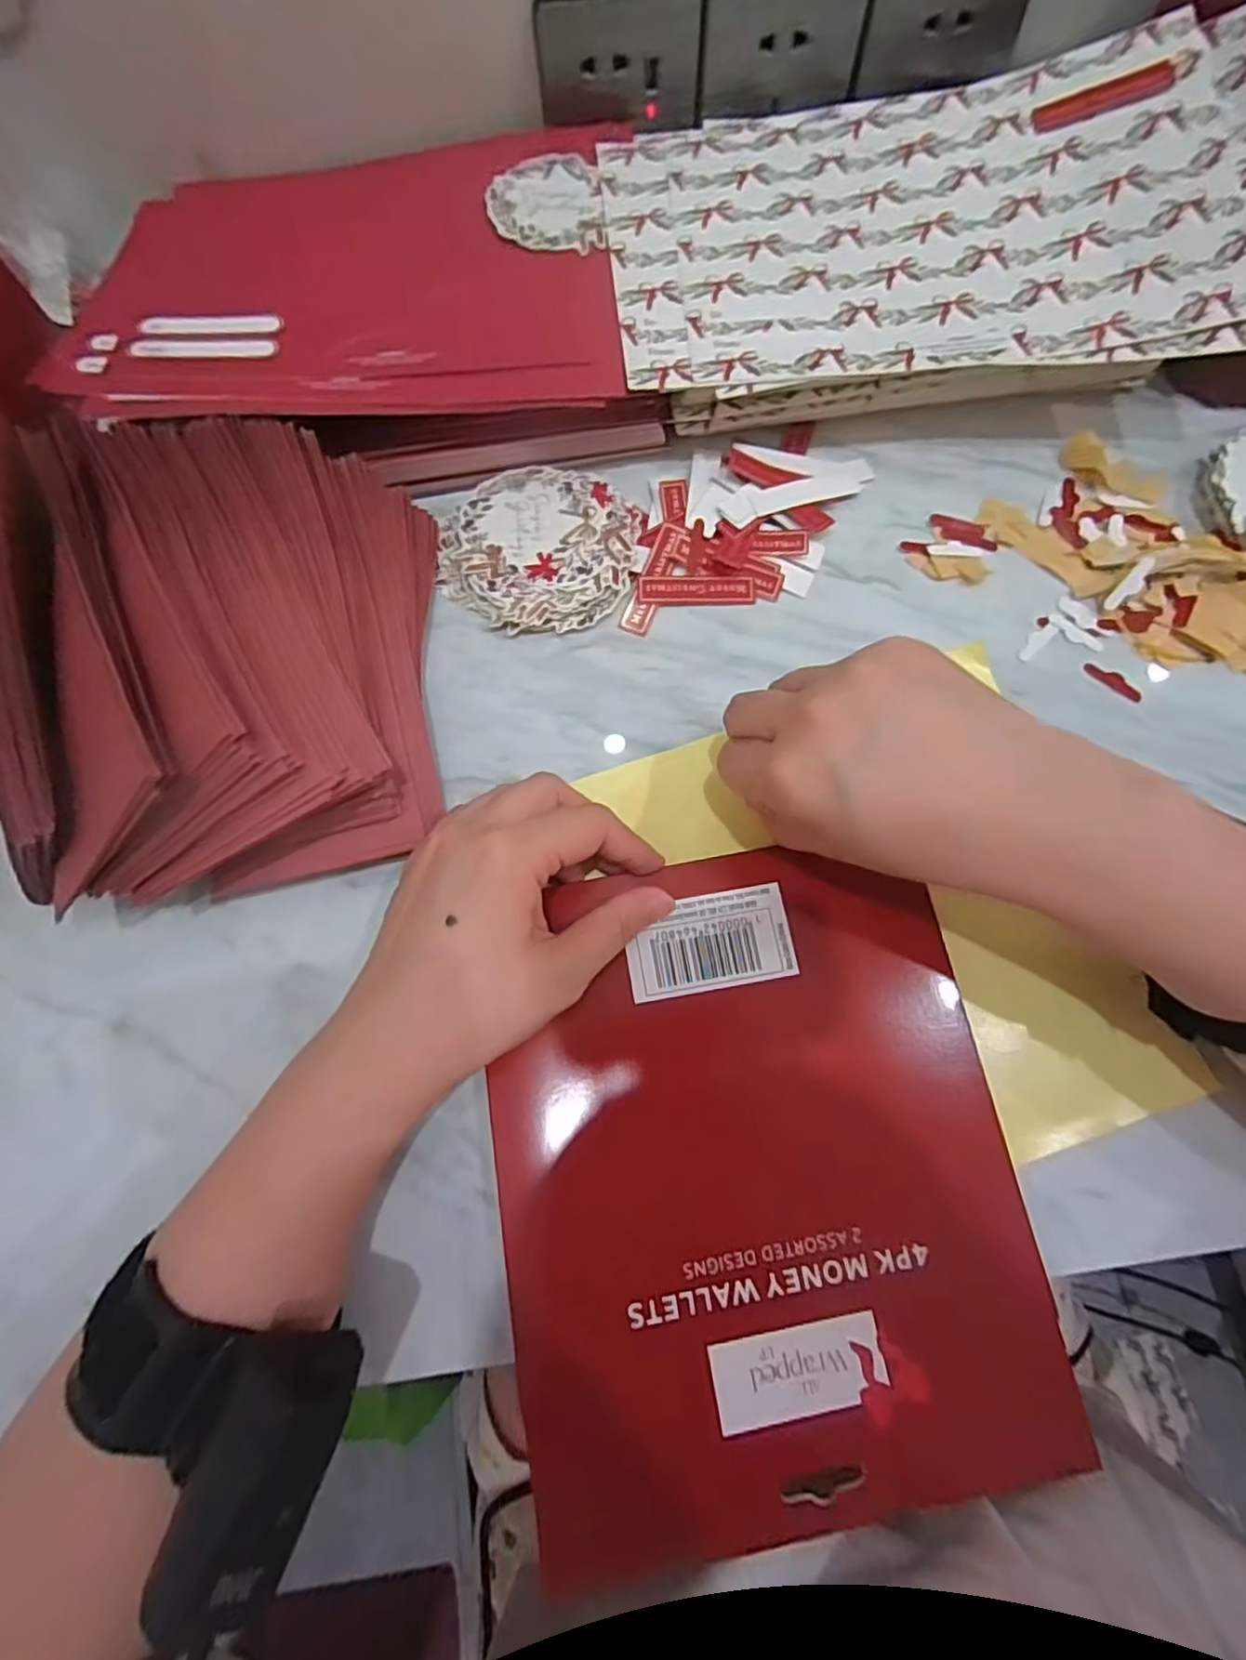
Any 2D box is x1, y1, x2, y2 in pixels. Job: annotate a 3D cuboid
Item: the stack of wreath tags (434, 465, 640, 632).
[{"bbox_3d":[-0.046,-0.142,0.334,0.101,0.015,0.087,12,75,4],"label":"stack of wreath tags"}]

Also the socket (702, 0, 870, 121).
[{"bbox_3d":[0.083,-0.413,0.338,0.083,0.045,0.013,-6,74,-1],"label":"socket"}]

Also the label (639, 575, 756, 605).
[{"bbox_3d":[0.038,-0.122,0.331,0.058,0.004,0.014,-2,74,1],"label":"label"}]

